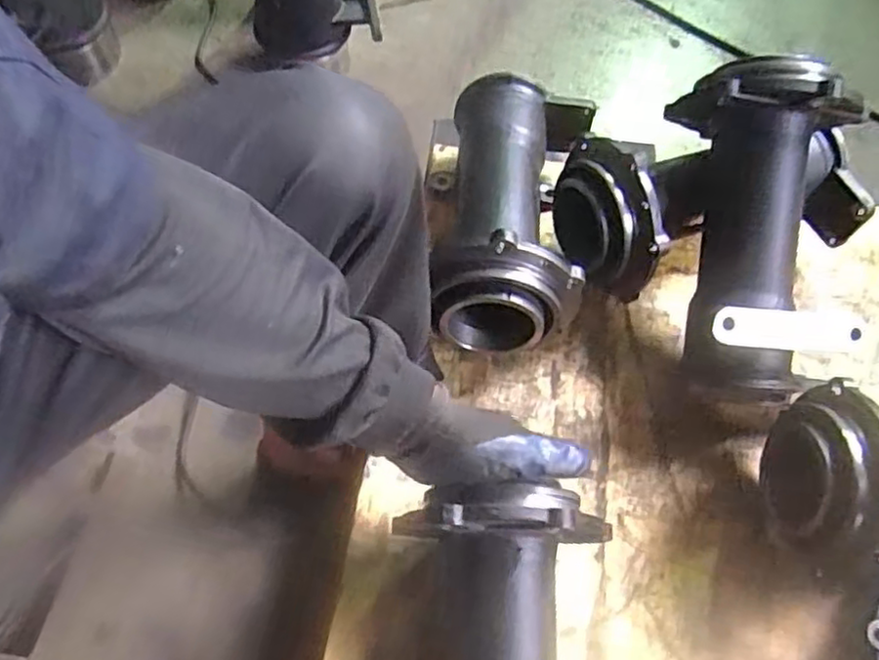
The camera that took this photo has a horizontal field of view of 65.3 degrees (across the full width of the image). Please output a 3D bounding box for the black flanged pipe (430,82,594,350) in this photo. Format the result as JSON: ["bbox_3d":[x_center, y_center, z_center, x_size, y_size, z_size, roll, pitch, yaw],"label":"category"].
[{"bbox_3d":[0.077,-0.132,0.701,0.141,0.136,0.305,8,62,2],"label":"black flanged pipe"}]

